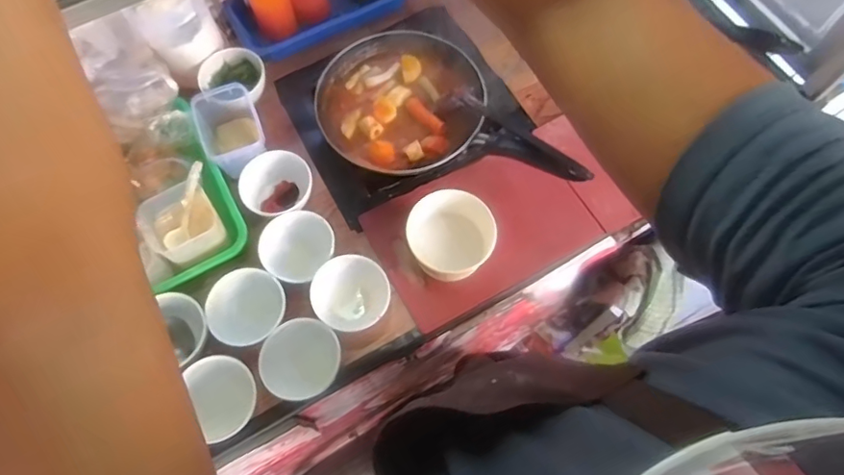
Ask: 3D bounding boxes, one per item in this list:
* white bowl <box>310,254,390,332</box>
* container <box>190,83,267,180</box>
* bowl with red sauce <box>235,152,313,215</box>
[{"bbox_3d":[-0.086,0.074,0.677,0.090,0.065,0.086,0,69,0],"label":"white bowl"},{"bbox_3d":[-0.260,-0.143,0.758,0.077,0.076,0.118,-21,70,-8],"label":"container"},{"bbox_3d":[-0.194,-0.069,0.736,0.088,0.053,0.091,0,69,0],"label":"bowl with red sauce"}]

